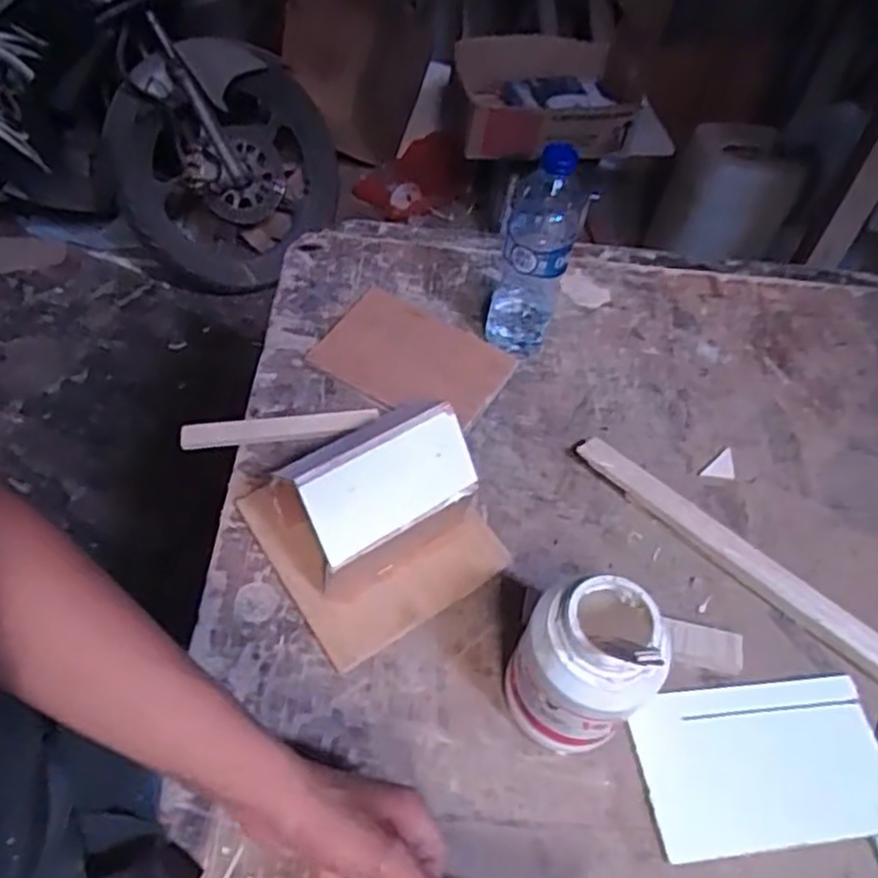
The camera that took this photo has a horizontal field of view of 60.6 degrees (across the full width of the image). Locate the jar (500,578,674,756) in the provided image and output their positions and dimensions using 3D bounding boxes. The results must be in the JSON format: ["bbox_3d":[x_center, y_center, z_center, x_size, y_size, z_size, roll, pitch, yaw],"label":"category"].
[{"bbox_3d":[0.105,0.171,0.546,0.086,0.160,0.081,3,53,-4],"label":"jar"}]

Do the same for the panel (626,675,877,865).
[{"bbox_3d":[0.257,0.261,0.589,0.200,0.009,0.133,-1,53,-7],"label":"panel"}]

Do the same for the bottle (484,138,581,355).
[{"bbox_3d":[0.094,-0.180,0.751,0.066,0.228,0.075,14,53,4],"label":"bottle"}]

